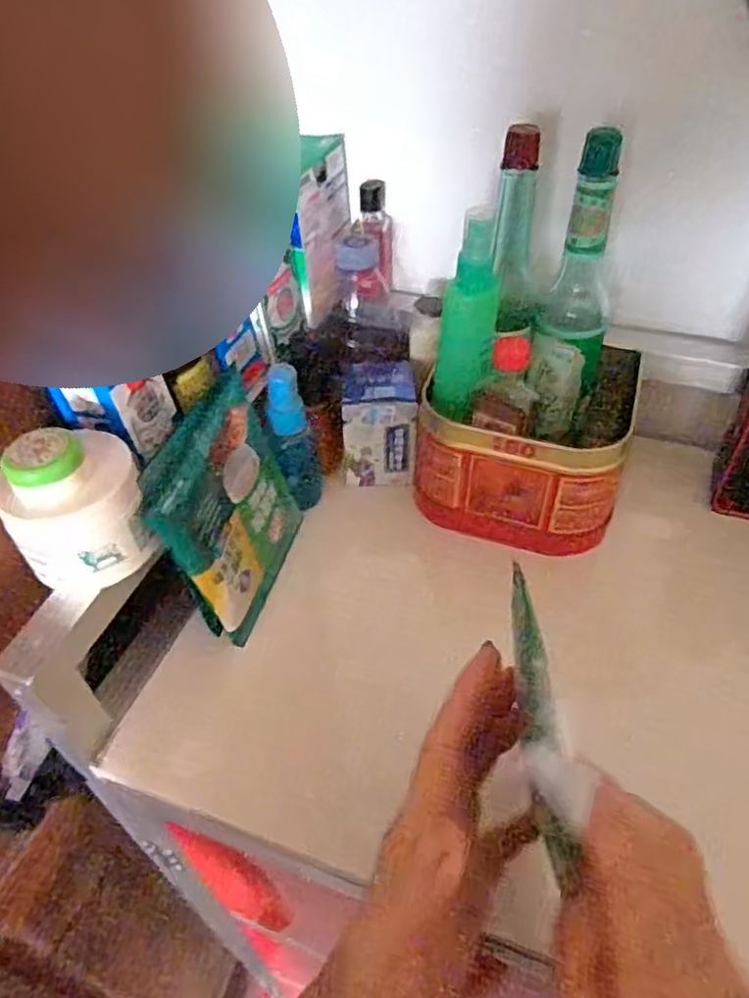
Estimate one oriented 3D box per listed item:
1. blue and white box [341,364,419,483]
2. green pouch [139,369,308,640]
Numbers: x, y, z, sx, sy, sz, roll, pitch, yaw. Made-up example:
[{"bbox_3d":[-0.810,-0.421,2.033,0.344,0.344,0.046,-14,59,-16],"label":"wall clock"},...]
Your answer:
[{"bbox_3d":[0.006,-0.063,0.527,0.055,0.092,0.063,1,46,3],"label":"blue and white box"},{"bbox_3d":[-0.089,0.010,0.429,0.012,0.138,0.116,1,45,24],"label":"green pouch"}]

